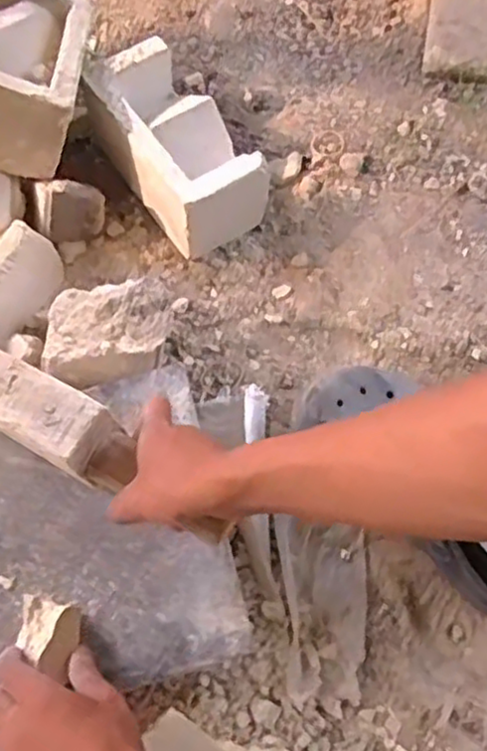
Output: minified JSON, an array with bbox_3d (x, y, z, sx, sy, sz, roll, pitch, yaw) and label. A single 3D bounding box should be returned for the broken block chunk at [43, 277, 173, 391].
[{"bbox_3d":[-0.121,-0.038,0.644,0.115,0.037,0.089,-6,69,-3],"label":"broken block chunk"}]

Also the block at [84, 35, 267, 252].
[{"bbox_3d":[-0.073,-0.240,0.772,0.106,0.118,0.206,-35,73,-12],"label":"block"}]

